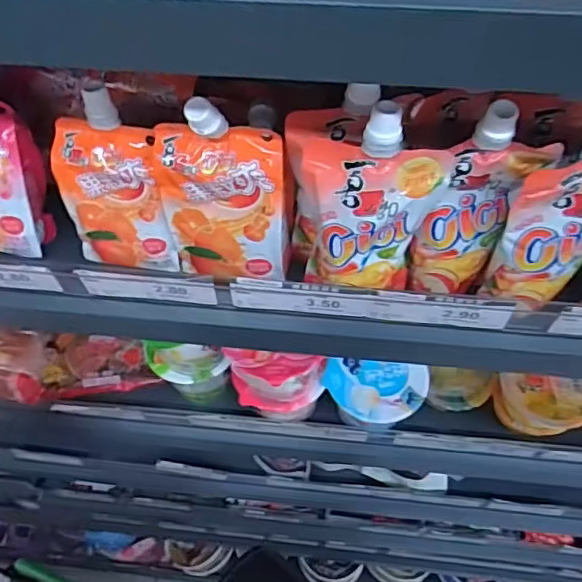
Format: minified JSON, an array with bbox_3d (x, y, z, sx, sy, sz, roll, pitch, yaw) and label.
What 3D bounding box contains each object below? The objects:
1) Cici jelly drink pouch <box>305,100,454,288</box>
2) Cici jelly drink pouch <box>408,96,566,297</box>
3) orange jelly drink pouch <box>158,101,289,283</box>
[{"bbox_3d":[0.050,-0.048,0.361,0.079,0.151,0.025,2,56,3],"label":"Cici jelly drink pouch"},{"bbox_3d":[0.119,-0.052,0.369,0.065,0.157,0.027,13,57,10],"label":"Cici jelly drink pouch"},{"bbox_3d":[-0.044,-0.062,0.383,0.080,0.149,0.042,0,56,1],"label":"orange jelly drink pouch"}]

